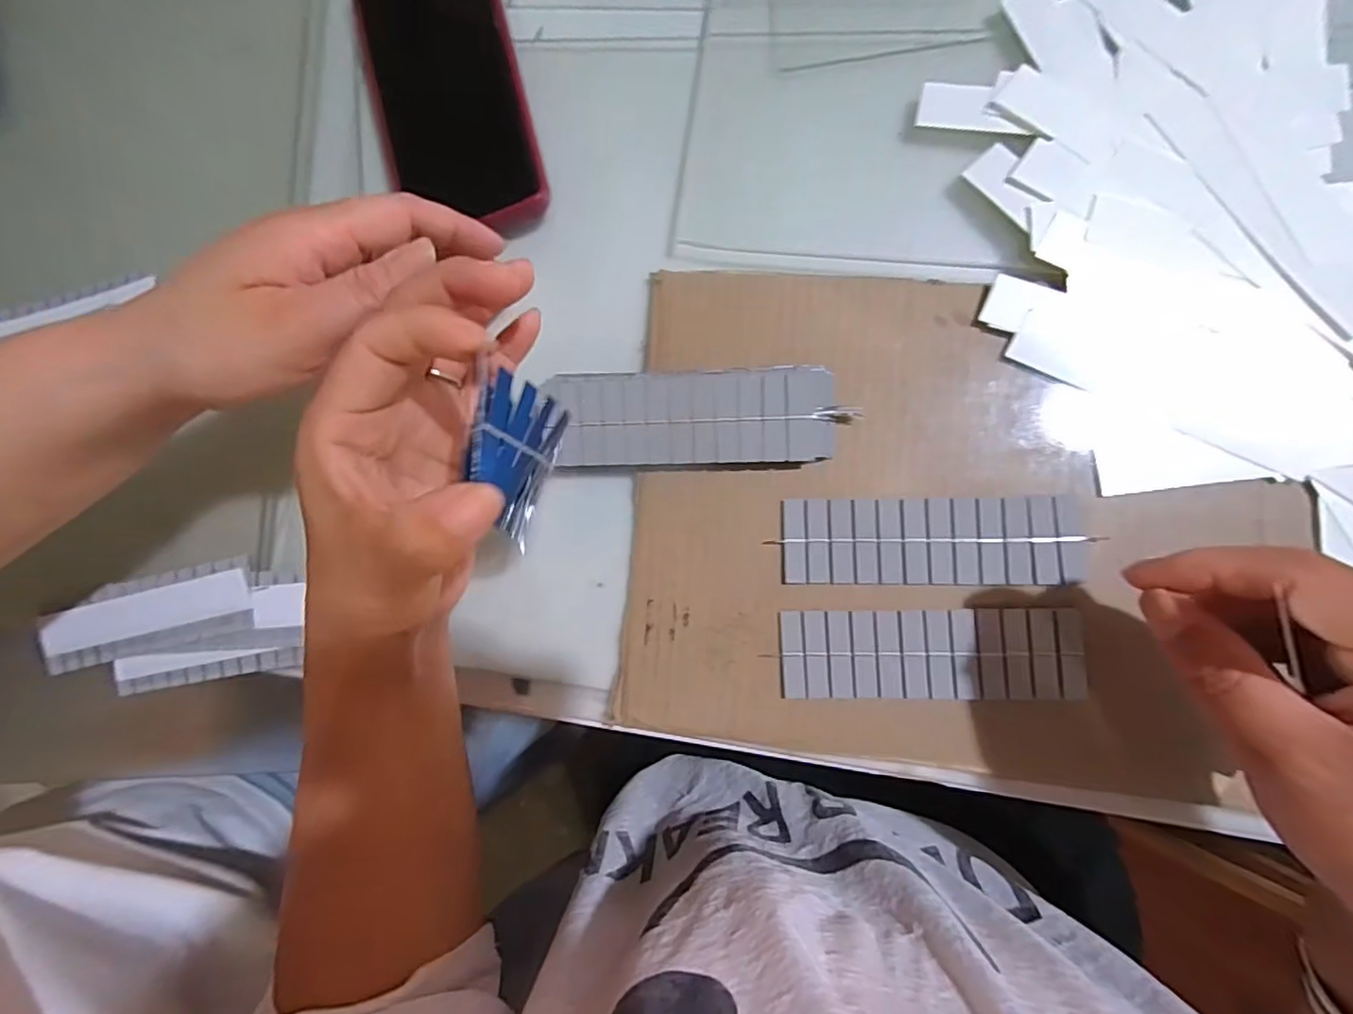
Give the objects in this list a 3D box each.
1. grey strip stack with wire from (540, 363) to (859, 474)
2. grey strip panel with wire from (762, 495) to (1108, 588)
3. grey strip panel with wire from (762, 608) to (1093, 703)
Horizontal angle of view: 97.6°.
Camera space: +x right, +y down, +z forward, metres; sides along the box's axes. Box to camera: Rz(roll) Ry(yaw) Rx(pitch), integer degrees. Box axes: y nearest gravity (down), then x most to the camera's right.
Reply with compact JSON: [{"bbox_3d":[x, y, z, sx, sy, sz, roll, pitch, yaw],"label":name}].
[{"bbox_3d":[0.009,-0.041,0.282,0.132,0.019,0.045,0,87,9],"label":"grey strip stack with wire"},{"bbox_3d":[0.114,0.016,0.268,0.128,0.004,0.039,-1,87,9],"label":"grey strip panel with wire"},{"bbox_3d":[0.112,0.066,0.265,0.127,0.004,0.039,-2,86,9],"label":"grey strip panel with wire"}]

